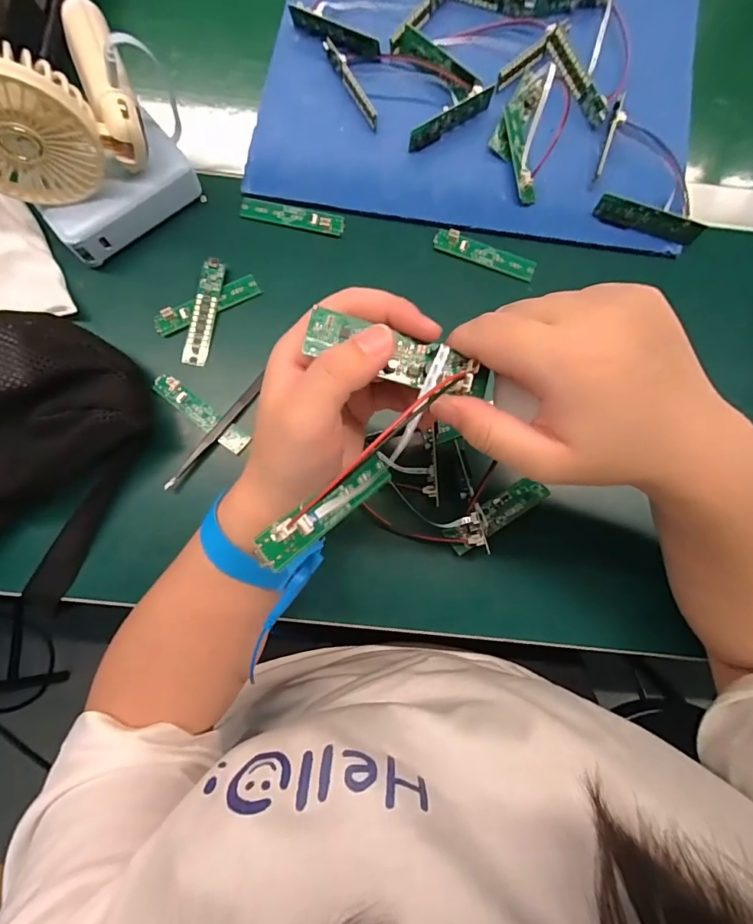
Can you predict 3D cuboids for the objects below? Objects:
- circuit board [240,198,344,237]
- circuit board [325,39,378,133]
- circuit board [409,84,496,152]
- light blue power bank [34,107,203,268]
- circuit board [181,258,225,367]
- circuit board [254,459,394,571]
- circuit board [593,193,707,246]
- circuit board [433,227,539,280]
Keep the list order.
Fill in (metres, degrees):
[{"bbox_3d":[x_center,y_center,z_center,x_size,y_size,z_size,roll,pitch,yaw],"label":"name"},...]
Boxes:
[{"bbox_3d":[-0.069,-0.201,0.362,0.085,0.006,0.017,12,83,-1],"label":"circuit board"},{"bbox_3d":[-0.021,-0.315,0.369,0.008,0.014,0.082,-29,85,-5],"label":"circuit board"},{"bbox_3d":[0.063,-0.284,0.366,0.083,0.017,0.009,-33,86,-6],"label":"circuit board"},{"bbox_3d":[-0.194,-0.202,0.340,0.113,0.039,0.047,-41,87,-6],"label":"light blue power bank"},{"bbox_3d":[-0.135,-0.117,0.347,0.017,0.004,0.083,12,88,-15],"label":"circuit board"},{"bbox_3d":[-0.019,0.020,0.210,0.014,0.010,0.082,50,47,3],"label":"circuit board"},{"bbox_3d":[0.216,-0.194,0.355,0.080,0.020,0.005,20,60,3],"label":"circuit board"},{"bbox_3d":[0.088,-0.170,0.361,0.084,0.006,0.018,19,83,0],"label":"circuit board"}]

